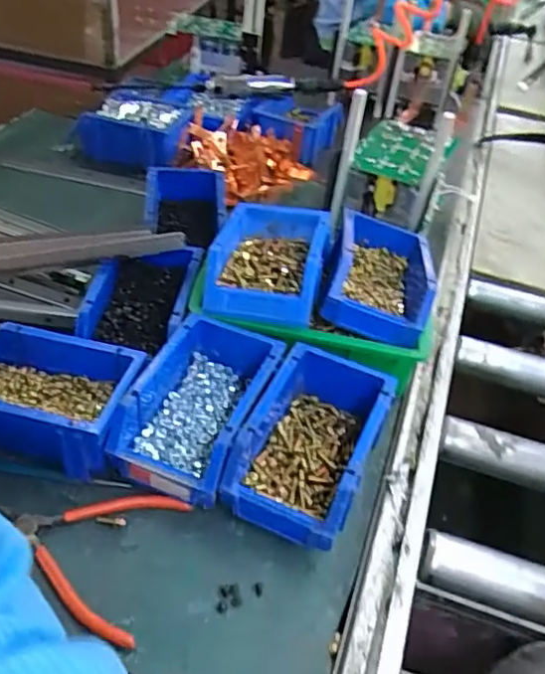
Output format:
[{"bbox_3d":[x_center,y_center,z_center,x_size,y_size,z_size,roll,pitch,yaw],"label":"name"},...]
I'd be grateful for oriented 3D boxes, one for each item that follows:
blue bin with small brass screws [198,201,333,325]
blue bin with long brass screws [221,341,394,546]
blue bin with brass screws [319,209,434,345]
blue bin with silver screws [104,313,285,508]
[{"bbox_3d":[-0.005,-0.084,0.609,0.113,0.046,0.157,11,42,4],"label":"blue bin with small brass screws"},{"bbox_3d":[0.035,0.092,0.513,0.099,0.073,0.156,19,43,14],"label":"blue bin with long brass screws"},{"bbox_3d":[0.116,-0.073,0.621,0.107,0.065,0.172,14,42,8],"label":"blue bin with brass screws"},{"bbox_3d":[-0.066,0.062,0.535,0.103,0.071,0.166,18,43,12],"label":"blue bin with silver screws"}]

